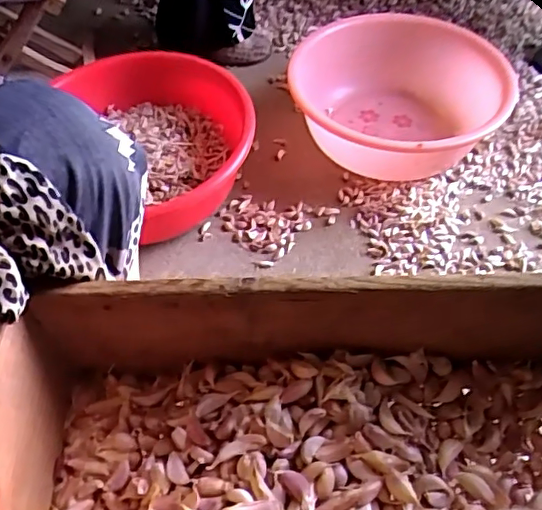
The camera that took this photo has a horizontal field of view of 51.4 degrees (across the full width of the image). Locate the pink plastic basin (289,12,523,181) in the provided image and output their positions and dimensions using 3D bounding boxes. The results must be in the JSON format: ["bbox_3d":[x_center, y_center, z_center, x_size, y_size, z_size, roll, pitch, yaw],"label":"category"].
[{"bbox_3d":[0.208,-0.252,0.968,0.309,0.144,0.336,-2,52,2],"label":"pink plastic basin"}]

